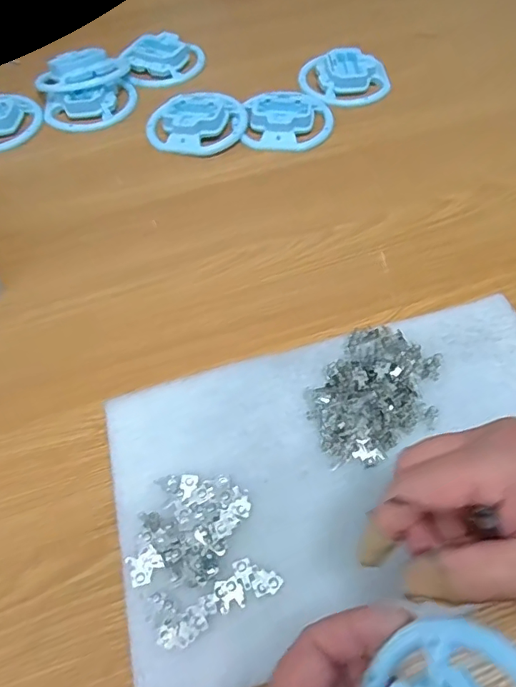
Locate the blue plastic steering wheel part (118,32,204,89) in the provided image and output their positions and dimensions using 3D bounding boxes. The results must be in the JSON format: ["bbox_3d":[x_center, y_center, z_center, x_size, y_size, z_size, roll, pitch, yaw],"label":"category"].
[{"bbox_3d":[-0.109,-0.336,0.599,0.092,0.020,0.077,-14,57,-8],"label":"blue plastic steering wheel part"}]

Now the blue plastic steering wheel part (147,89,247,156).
[{"bbox_3d":[-0.064,-0.226,0.519,0.100,0.022,0.075,7,56,6],"label":"blue plastic steering wheel part"}]

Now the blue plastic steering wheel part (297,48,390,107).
[{"bbox_3d":[0.097,-0.297,0.566,0.098,0.018,0.078,7,56,5],"label":"blue plastic steering wheel part"}]

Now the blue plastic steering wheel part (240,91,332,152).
[{"bbox_3d":[0.032,-0.231,0.524,0.090,0.019,0.078,2,56,3],"label":"blue plastic steering wheel part"}]

